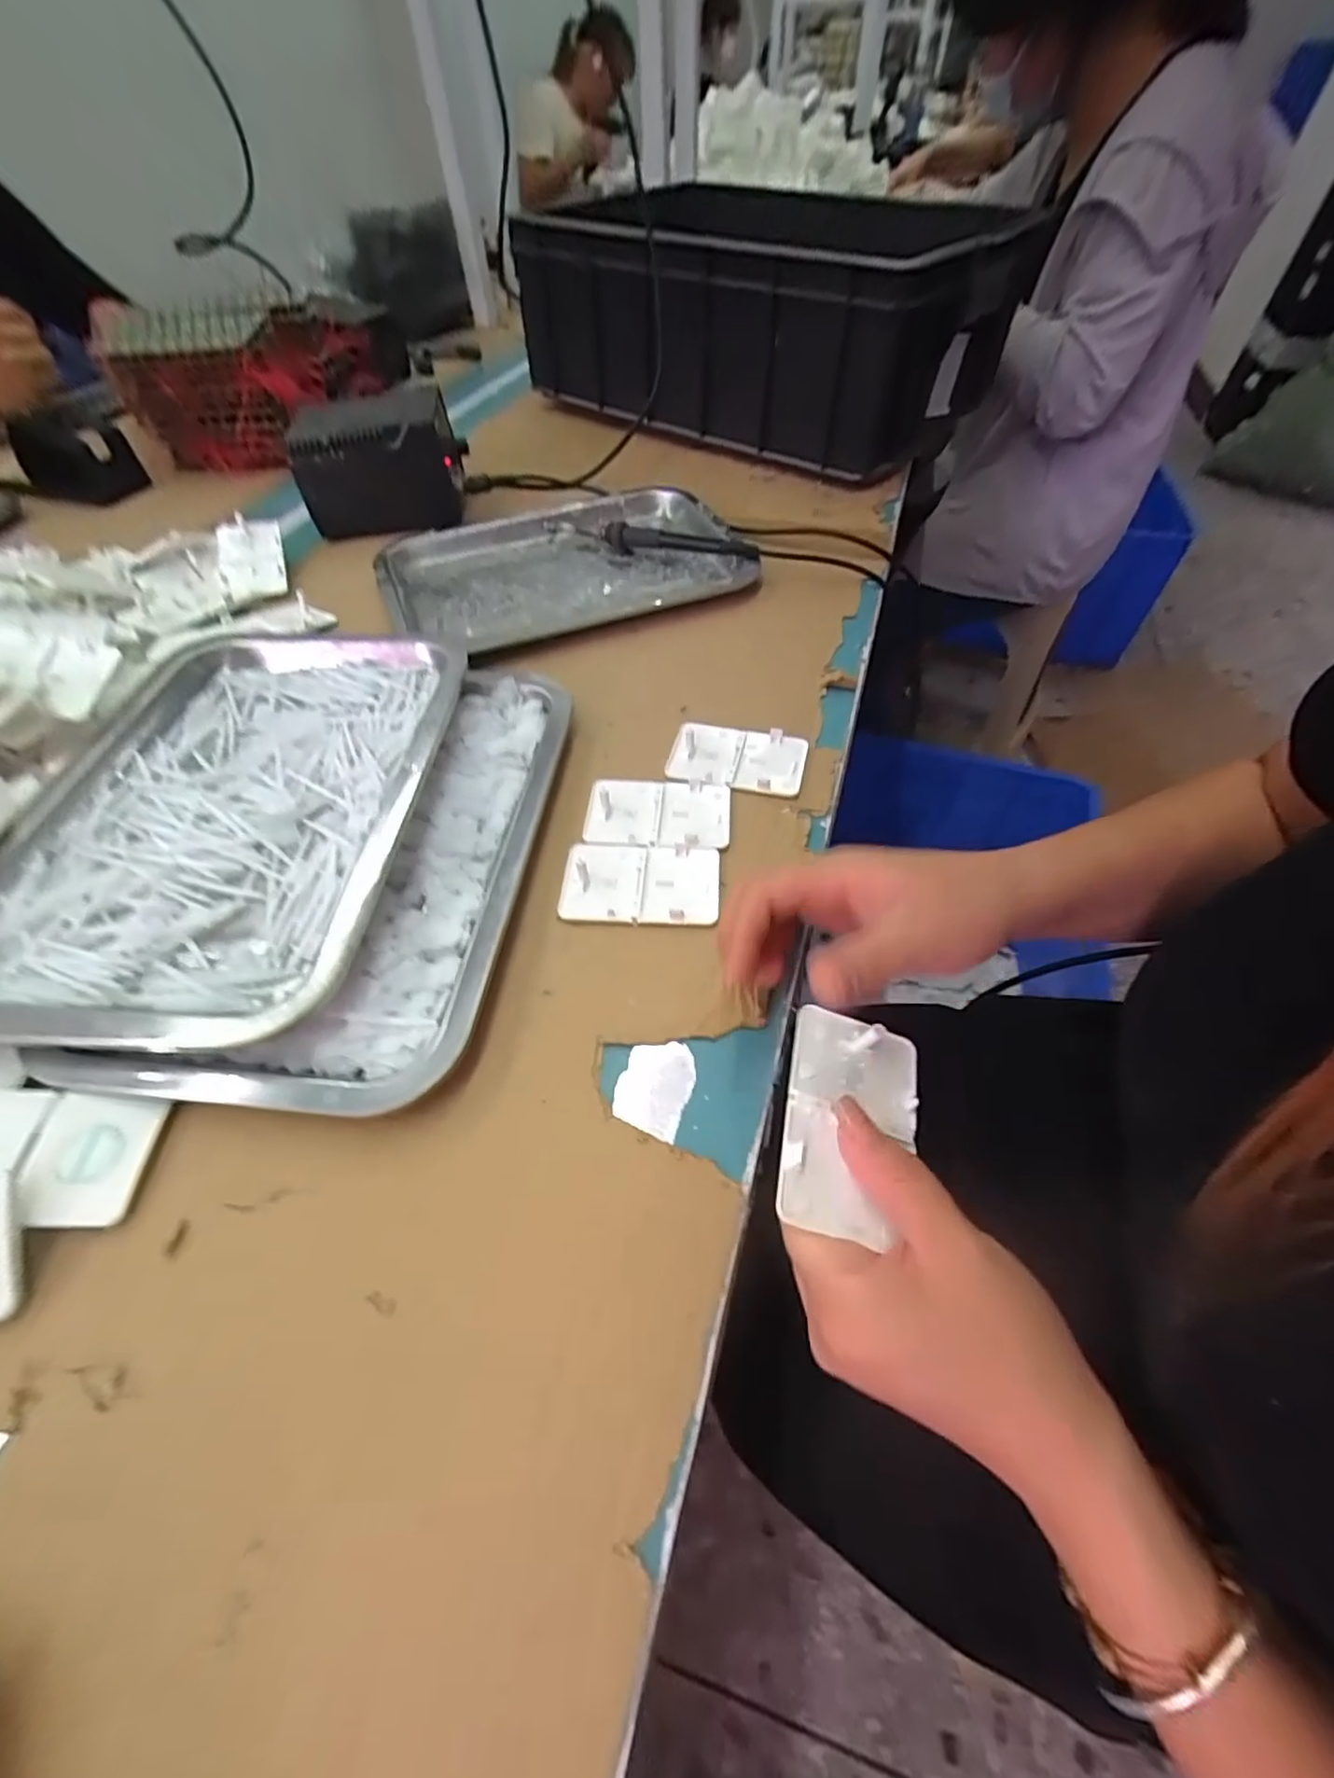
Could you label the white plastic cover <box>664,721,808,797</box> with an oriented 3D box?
[{"bbox_3d":[0.045,-0.086,0.407,0.085,0.008,0.053,10,53,9],"label":"white plastic cover"}]

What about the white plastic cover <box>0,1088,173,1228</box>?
[{"bbox_3d":[-0.264,0.106,0.259,0.094,0.008,0.049,4,53,4],"label":"white plastic cover"}]

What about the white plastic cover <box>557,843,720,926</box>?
[{"bbox_3d":[-0.014,-0.004,0.351,0.086,0.007,0.052,2,53,3],"label":"white plastic cover"}]

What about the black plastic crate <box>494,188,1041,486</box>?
[{"bbox_3d":[0.094,-0.664,0.729,0.496,0.171,0.301,36,61,25],"label":"black plastic crate"}]

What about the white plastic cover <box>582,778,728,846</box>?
[{"bbox_3d":[-0.005,-0.047,0.382,0.085,0.009,0.054,3,53,3],"label":"white plastic cover"}]

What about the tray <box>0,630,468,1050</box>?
[{"bbox_3d":[-0.251,-0.054,0.359,0.212,0.028,0.301,1,53,2],"label":"tray"}]

